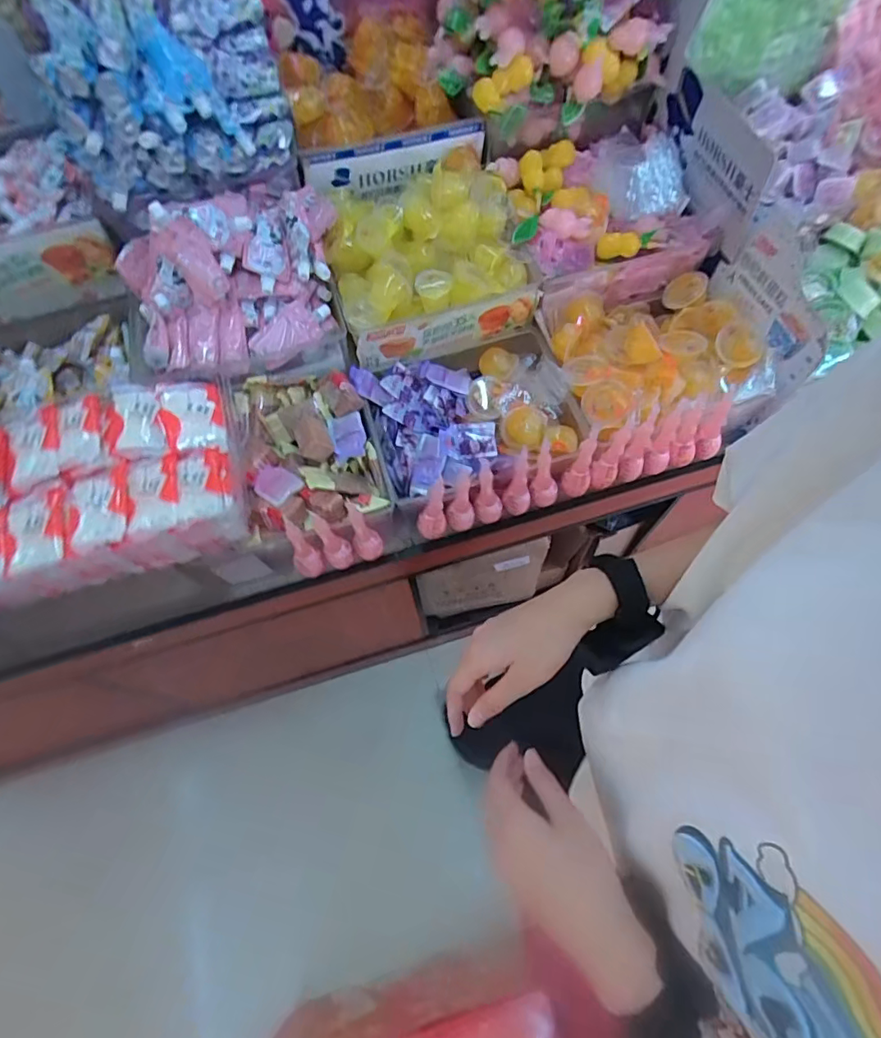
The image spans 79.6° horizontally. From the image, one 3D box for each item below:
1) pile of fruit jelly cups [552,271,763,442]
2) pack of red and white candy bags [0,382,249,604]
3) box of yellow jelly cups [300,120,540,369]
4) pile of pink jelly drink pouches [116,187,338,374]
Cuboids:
[{"bbox_3d":[0.332,-0.276,0.847,0.295,0.058,0.240,-21,66,-7],"label":"pile of fruit jelly cups"},{"bbox_3d":[-0.446,-0.044,0.685,0.349,0.075,0.232,-16,66,-4],"label":"pack of red and white candy bags"},{"bbox_3d":[-0.027,-0.429,0.819,0.290,0.090,0.307,-16,92,-3],"label":"box of yellow jelly cups"},{"bbox_3d":[-0.292,-0.343,0.747,0.295,0.147,0.219,-16,66,-4],"label":"pile of pink jelly drink pouches"}]

